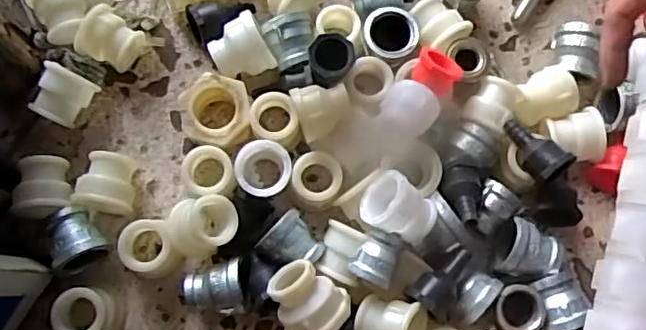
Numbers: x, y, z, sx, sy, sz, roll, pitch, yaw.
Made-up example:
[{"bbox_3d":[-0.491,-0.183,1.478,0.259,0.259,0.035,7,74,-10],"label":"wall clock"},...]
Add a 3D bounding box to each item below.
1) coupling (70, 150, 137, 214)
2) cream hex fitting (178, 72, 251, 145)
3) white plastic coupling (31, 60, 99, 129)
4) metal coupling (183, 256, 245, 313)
[{"bbox_3d":[-0.158,0.013,0.448,0.041,0.039,0.040,6,79,0],"label":"coupling"},{"bbox_3d":[-0.080,-0.038,0.463,0.050,0.031,0.052,-4,79,-2],"label":"cream hex fitting"},{"bbox_3d":[-0.193,-0.050,0.459,0.038,0.040,0.038,26,79,4],"label":"white plastic coupling"},{"bbox_3d":[-0.078,0.088,0.439,0.043,0.032,0.036,-5,79,-2],"label":"metal coupling"}]

